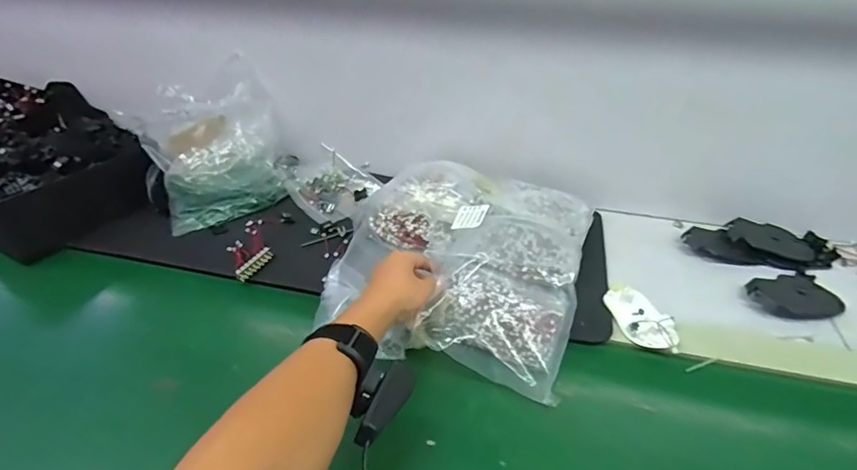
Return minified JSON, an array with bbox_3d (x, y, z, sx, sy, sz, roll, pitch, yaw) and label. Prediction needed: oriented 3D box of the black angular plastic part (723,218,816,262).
[{"bbox_3d":[0.487,0.007,0.697,0.116,0.013,0.068,16,47,8],"label":"black angular plastic part"}]

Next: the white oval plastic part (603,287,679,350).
[{"bbox_3d":[0.249,0.096,0.585,0.051,0.018,0.102,-9,38,-13],"label":"white oval plastic part"}]

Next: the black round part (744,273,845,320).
[{"bbox_3d":[0.464,0.076,0.619,0.119,0.016,0.072,-11,38,-15],"label":"black round part"}]

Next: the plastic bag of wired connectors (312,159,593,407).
[{"bbox_3d":[0.039,0.022,0.625,0.292,0.080,0.311,13,38,15],"label":"plastic bag of wired connectors"}]

